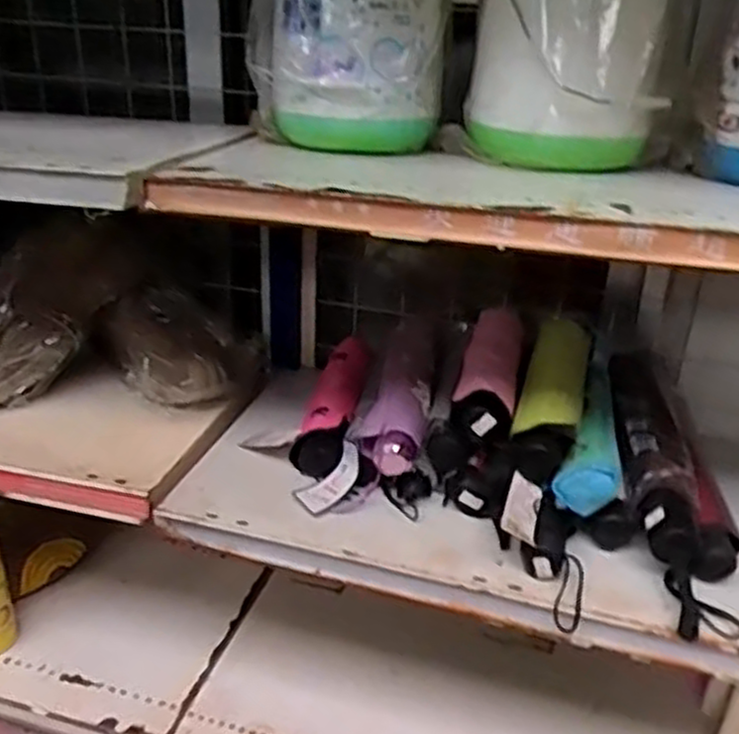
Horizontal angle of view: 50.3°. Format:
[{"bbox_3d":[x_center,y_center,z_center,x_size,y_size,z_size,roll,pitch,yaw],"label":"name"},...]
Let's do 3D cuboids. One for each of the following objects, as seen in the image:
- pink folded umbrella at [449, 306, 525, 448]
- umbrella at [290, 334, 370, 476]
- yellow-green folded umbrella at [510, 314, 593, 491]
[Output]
[{"bbox_3d":[0.124,-0.001,0.816,0.067,0.044,0.243,8,27,10],"label":"pink folded umbrella"},{"bbox_3d":[-0.037,0.038,0.873,0.063,0.046,0.240,6,26,7],"label":"umbrella"},{"bbox_3d":[0.182,0.025,0.783,0.063,0.068,0.212,10,27,16],"label":"yellow-green folded umbrella"}]

